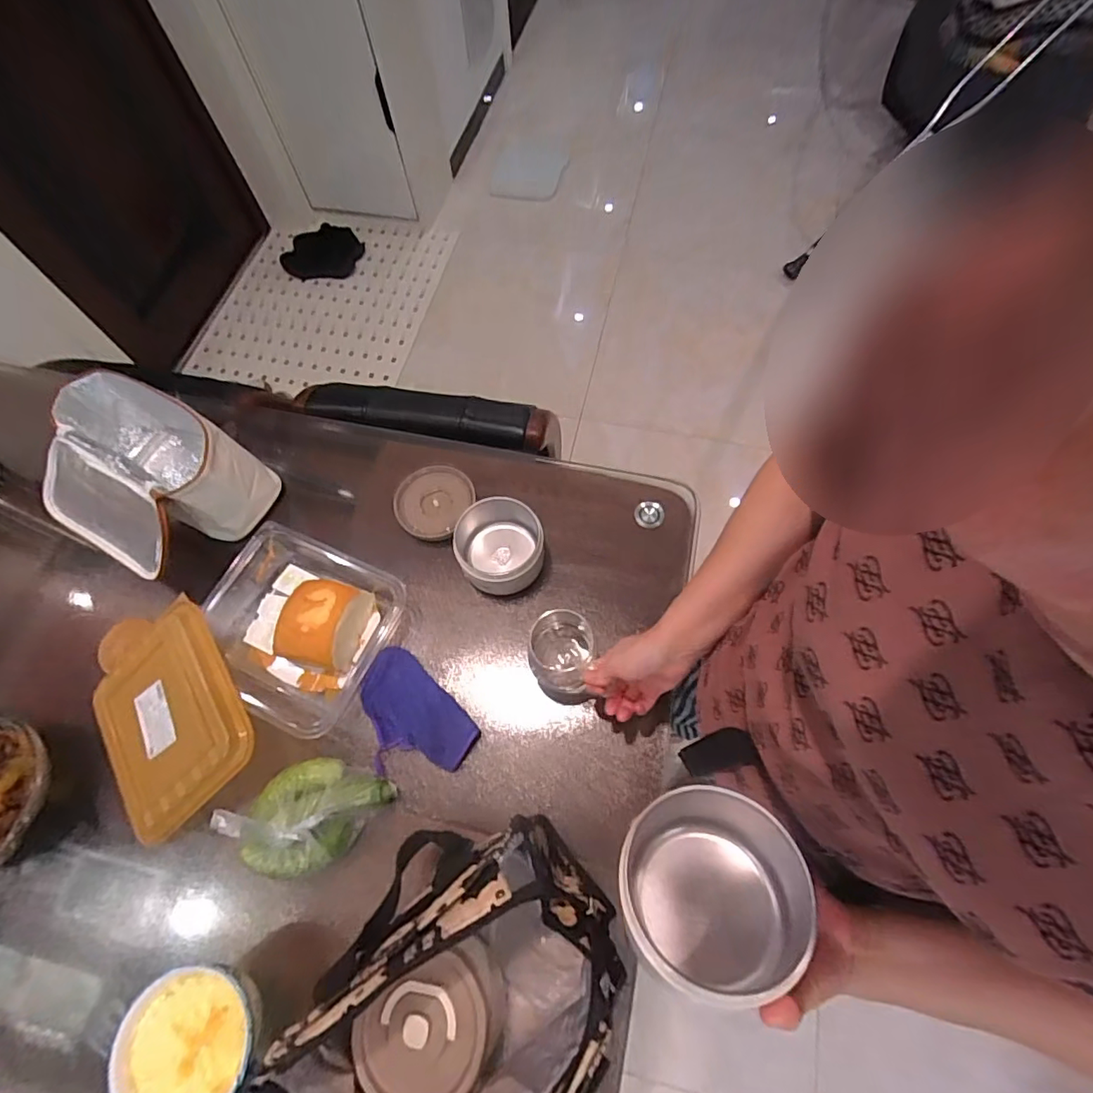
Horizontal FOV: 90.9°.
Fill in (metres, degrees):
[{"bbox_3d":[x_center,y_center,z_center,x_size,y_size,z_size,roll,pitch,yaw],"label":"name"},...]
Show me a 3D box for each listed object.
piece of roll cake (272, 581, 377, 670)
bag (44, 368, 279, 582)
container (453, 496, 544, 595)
[{"bbox_3d":[-0.289,0.099,0.687,0.099,0.056,0.106,8,66,6],"label":"piece of roll cake"},{"bbox_3d":[-0.570,-0.096,0.776,0.276,0.163,0.225,29,70,14],"label":"bag"},{"bbox_3d":[-0.063,0.002,0.749,0.106,0.094,0.109,-13,66,-4],"label":"container"}]

